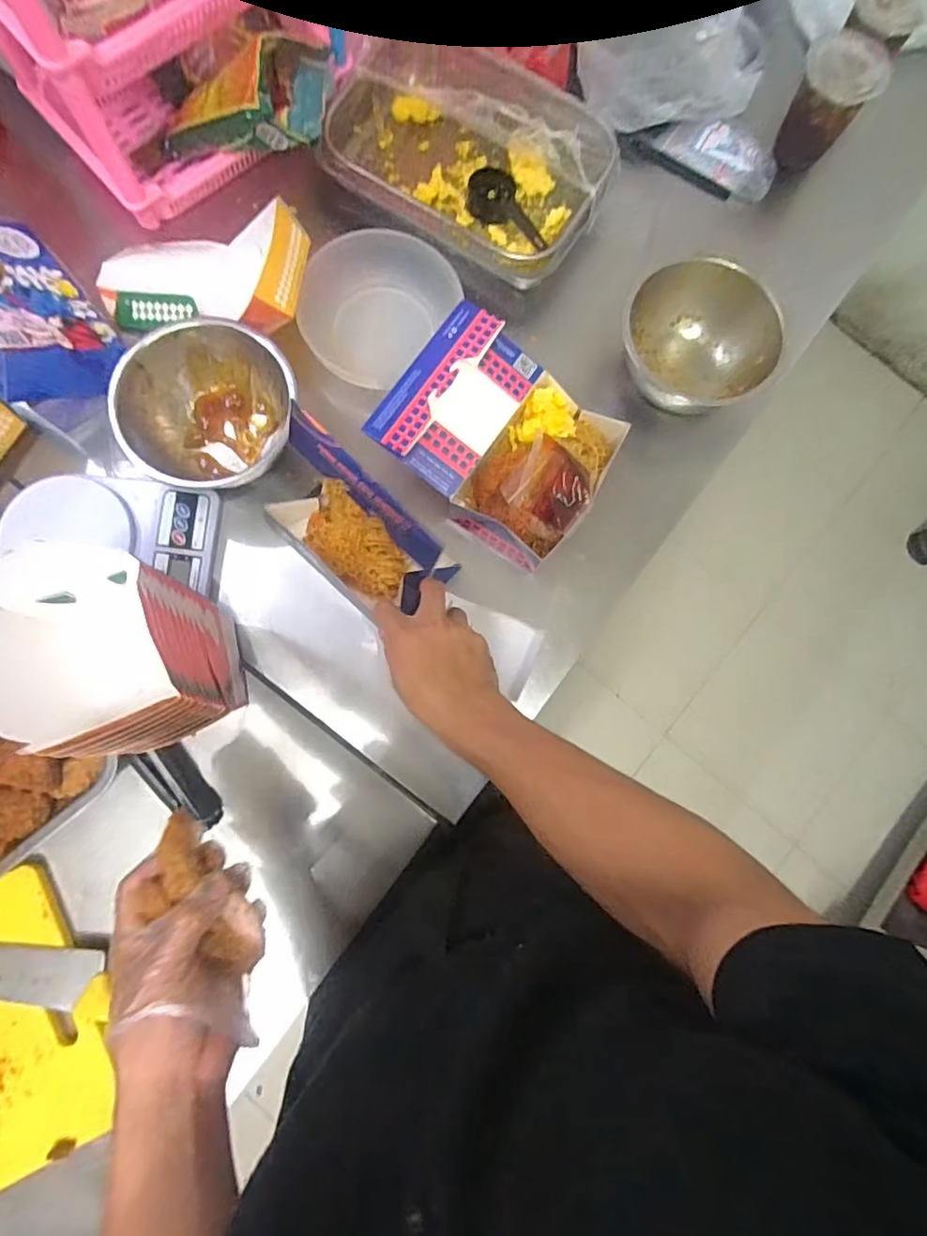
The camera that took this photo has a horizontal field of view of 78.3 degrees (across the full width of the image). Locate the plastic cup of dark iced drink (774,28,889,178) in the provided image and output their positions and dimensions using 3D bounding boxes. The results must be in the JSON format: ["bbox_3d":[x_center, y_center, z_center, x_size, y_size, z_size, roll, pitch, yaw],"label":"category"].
[{"bbox_3d":[0.409,-0.583,0.659,0.086,0.108,0.101,35,81,2],"label":"plastic cup of dark iced drink"}]

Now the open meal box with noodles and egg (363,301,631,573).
[{"bbox_3d":[0.040,-0.181,0.585,0.215,0.073,0.174,37,81,2],"label":"open meal box with noodles and egg"}]

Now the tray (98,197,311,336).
[{"bbox_3d":[-0.274,-0.360,0.595,0.232,0.057,0.125,10,81,19],"label":"tray"}]

